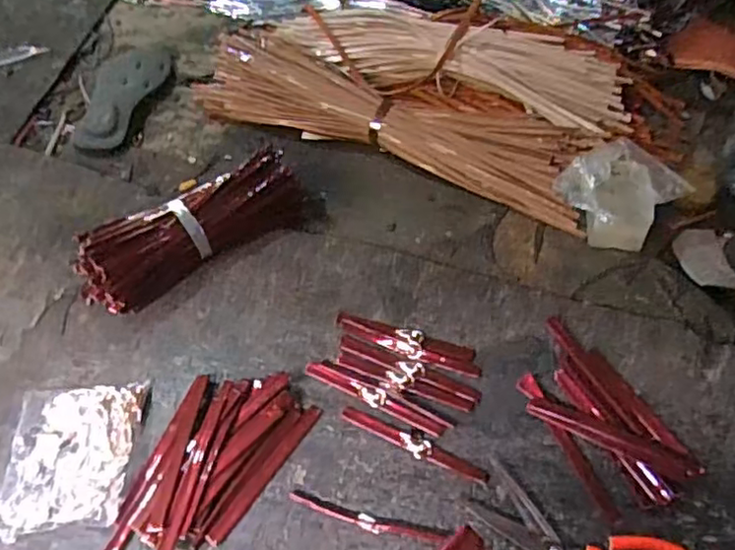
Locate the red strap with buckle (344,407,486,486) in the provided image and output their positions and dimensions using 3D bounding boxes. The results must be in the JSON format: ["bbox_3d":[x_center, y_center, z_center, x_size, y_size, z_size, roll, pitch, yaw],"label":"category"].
[{"bbox_3d":[0.044,0.153,0.595,0.143,0.004,0.020,23,57,12],"label":"red strap with buckle"}]

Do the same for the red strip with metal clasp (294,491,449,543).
[{"bbox_3d":[0.000,0.211,0.556,0.138,0.005,0.015,15,55,7],"label":"red strip with metal clasp"}]

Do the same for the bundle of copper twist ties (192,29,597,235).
[{"bbox_3d":[0.024,-0.211,0.841,0.547,0.044,0.141,22,56,11],"label":"bundle of copper twist ties"}]

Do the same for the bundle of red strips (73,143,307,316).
[{"bbox_3d":[-0.191,-0.054,0.707,0.258,0.058,0.087,-27,56,-17],"label":"bundle of red strips"}]

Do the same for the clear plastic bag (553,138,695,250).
[{"bbox_3d":[0.299,-0.097,0.770,0.119,0.047,0.128,-27,56,-17],"label":"clear plastic bag"}]

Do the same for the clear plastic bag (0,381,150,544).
[{"bbox_3d":[-0.271,0.164,0.590,0.109,0.022,0.142,3,55,-2],"label":"clear plastic bag"}]

